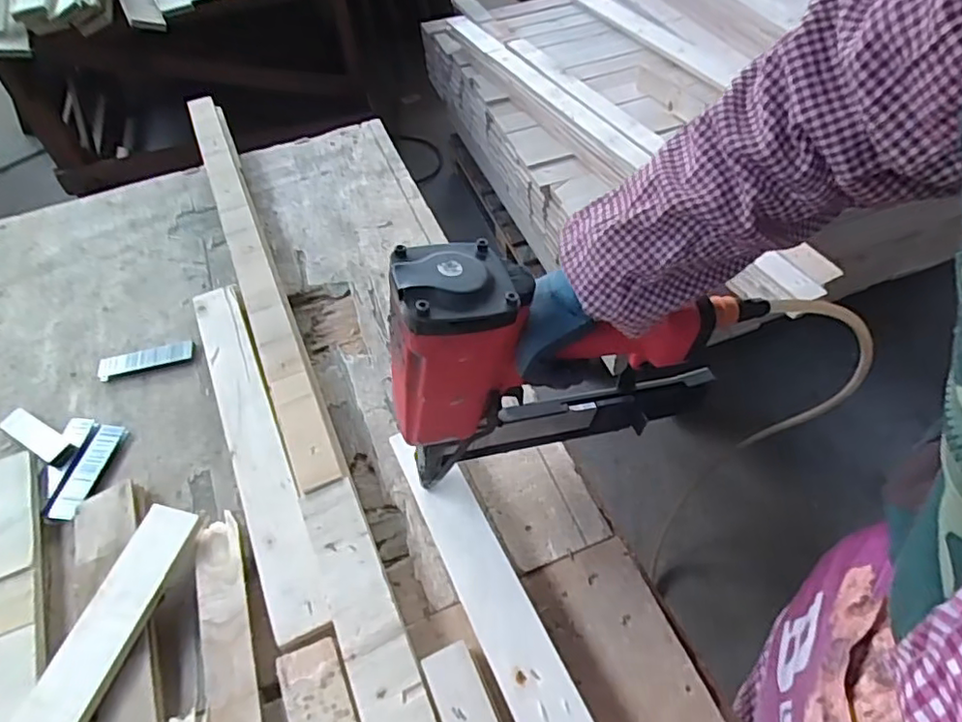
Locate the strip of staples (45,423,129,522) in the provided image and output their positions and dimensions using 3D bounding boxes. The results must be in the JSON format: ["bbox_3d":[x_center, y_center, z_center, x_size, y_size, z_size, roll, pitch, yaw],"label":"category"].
[{"bbox_3d":[-0.401,0.112,0.627,0.037,0.012,0.105,3,51,8],"label":"strip of staples"}]

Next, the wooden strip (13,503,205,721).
[{"bbox_3d":[-0.324,0.267,0.472,0.052,0.022,0.327,11,53,14],"label":"wooden strip"}]

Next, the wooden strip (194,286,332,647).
[{"bbox_3d":[-0.236,0.072,0.637,0.053,0.021,0.435,-22,52,-12],"label":"wooden strip"}]

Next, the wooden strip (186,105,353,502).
[{"bbox_3d":[-0.294,-0.141,0.779,0.047,0.025,0.721,-23,55,-9],"label":"wooden strip"}]

